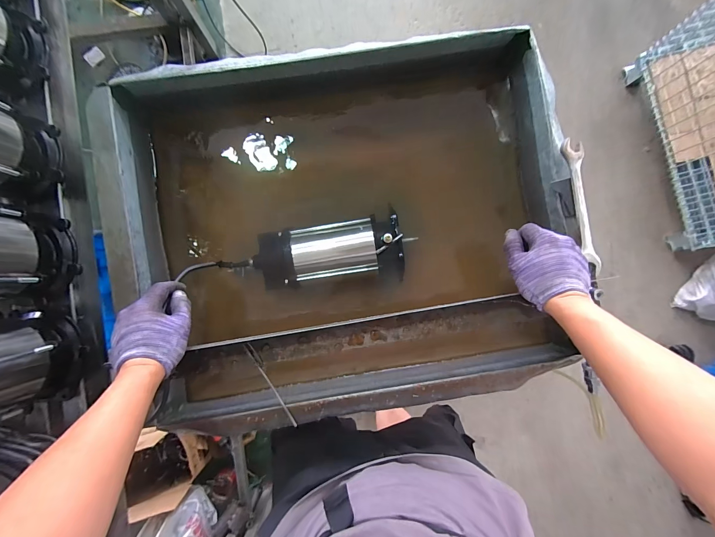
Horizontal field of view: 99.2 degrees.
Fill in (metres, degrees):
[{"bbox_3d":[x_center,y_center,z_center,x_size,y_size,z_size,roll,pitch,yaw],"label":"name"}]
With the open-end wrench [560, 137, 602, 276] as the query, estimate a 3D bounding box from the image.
[{"bbox_3d":[0.368,-0.102,0.493,0.033,0.014,0.220,-10,90,-1],"label":"open-end wrench"}]

